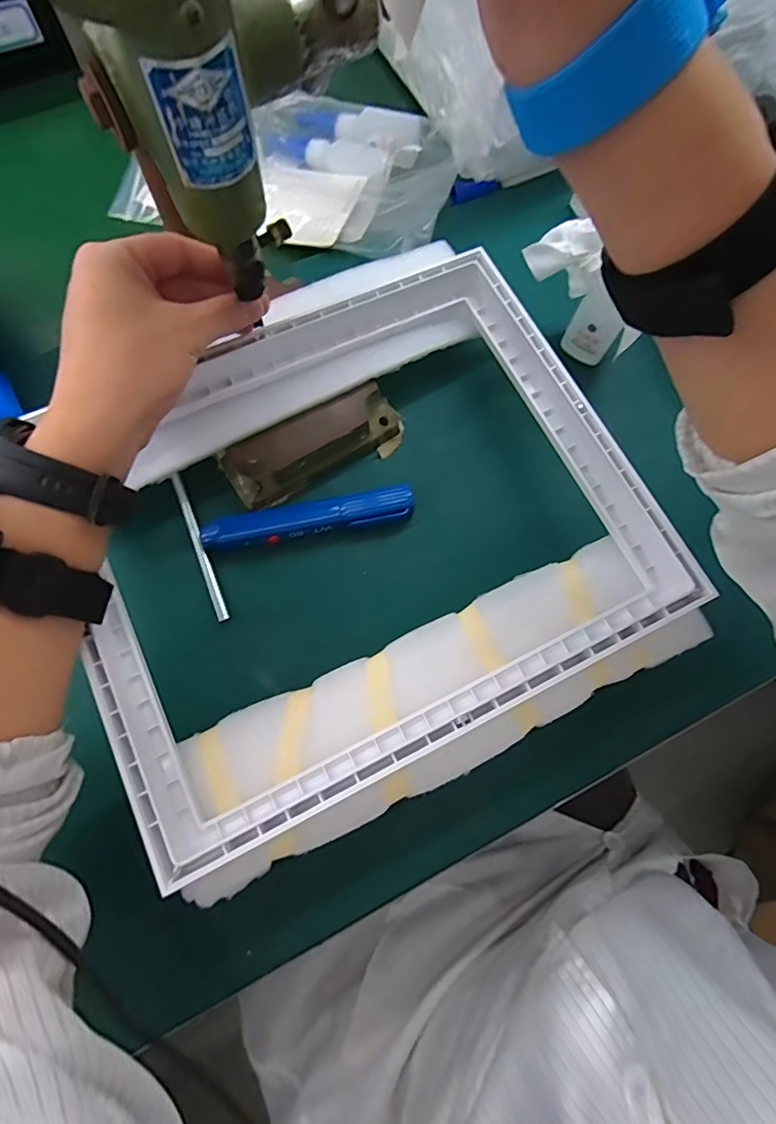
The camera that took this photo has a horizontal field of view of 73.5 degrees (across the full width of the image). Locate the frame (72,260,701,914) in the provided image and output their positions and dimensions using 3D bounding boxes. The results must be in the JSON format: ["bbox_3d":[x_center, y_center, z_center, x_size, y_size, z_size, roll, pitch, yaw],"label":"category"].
[{"bbox_3d":[-0.020,-0.027,0.307,0.320,0.027,0.271,-26,76,-9],"label":"frame"}]

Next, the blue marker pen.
[{"bbox_3d":[-0.053,-0.029,0.354,0.141,0.018,0.023,-10,74,-5],"label":"blue marker pen"}]

